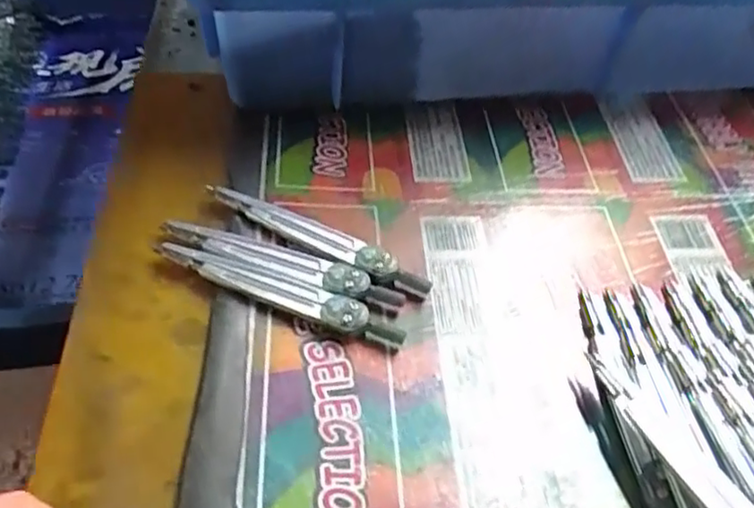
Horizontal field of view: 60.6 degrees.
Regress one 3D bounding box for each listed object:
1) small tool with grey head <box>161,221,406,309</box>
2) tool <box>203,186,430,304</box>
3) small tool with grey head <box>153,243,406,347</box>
[{"bbox_3d":[-0.041,0.004,0.274,0.107,0.006,0.015,16,50,9],"label":"small tool with grey head"},{"bbox_3d":[-0.027,-0.007,0.285,0.109,0.009,0.015,24,51,15],"label":"tool"},{"bbox_3d":[-0.041,0.015,0.265,0.109,0.008,0.012,20,50,12],"label":"small tool with grey head"}]

